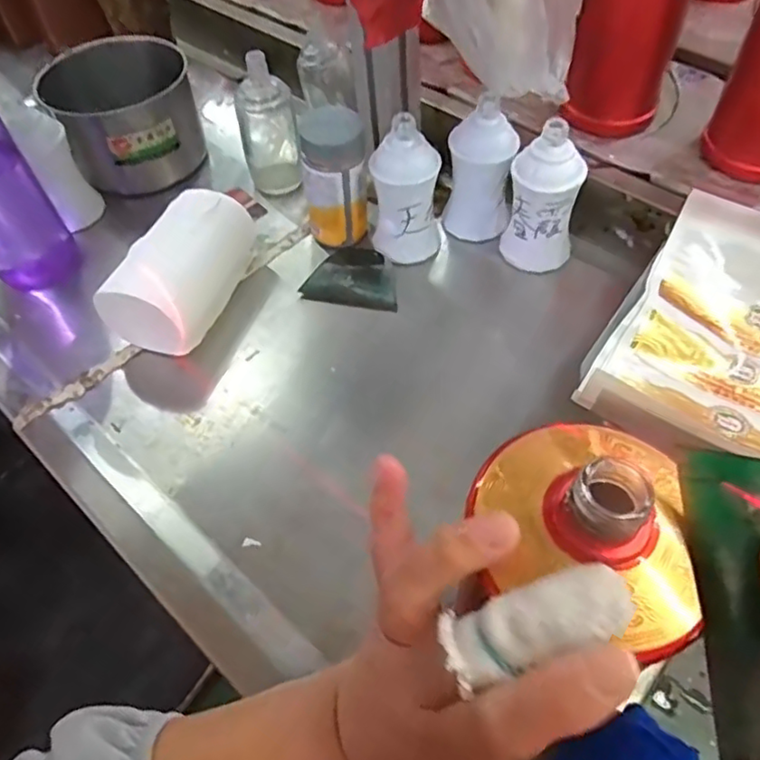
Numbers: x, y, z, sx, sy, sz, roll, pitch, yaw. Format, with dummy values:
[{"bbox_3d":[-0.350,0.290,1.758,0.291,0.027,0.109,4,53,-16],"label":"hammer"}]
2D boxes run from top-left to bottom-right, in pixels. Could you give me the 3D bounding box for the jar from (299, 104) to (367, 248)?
[{"bbox_3d":[-0.038,-0.168,0.520,0.053,0.104,0.047,-8,56,0],"label":"jar"}]

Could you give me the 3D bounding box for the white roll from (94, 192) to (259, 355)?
[{"bbox_3d":[-0.157,-0.086,0.504,0.066,0.066,0.142,15,59,15],"label":"white roll"}]

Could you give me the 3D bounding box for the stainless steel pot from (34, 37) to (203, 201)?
[{"bbox_3d":[-0.240,-0.253,0.603,0.131,0.097,0.110,-35,60,-18],"label":"stainless steel pot"}]

